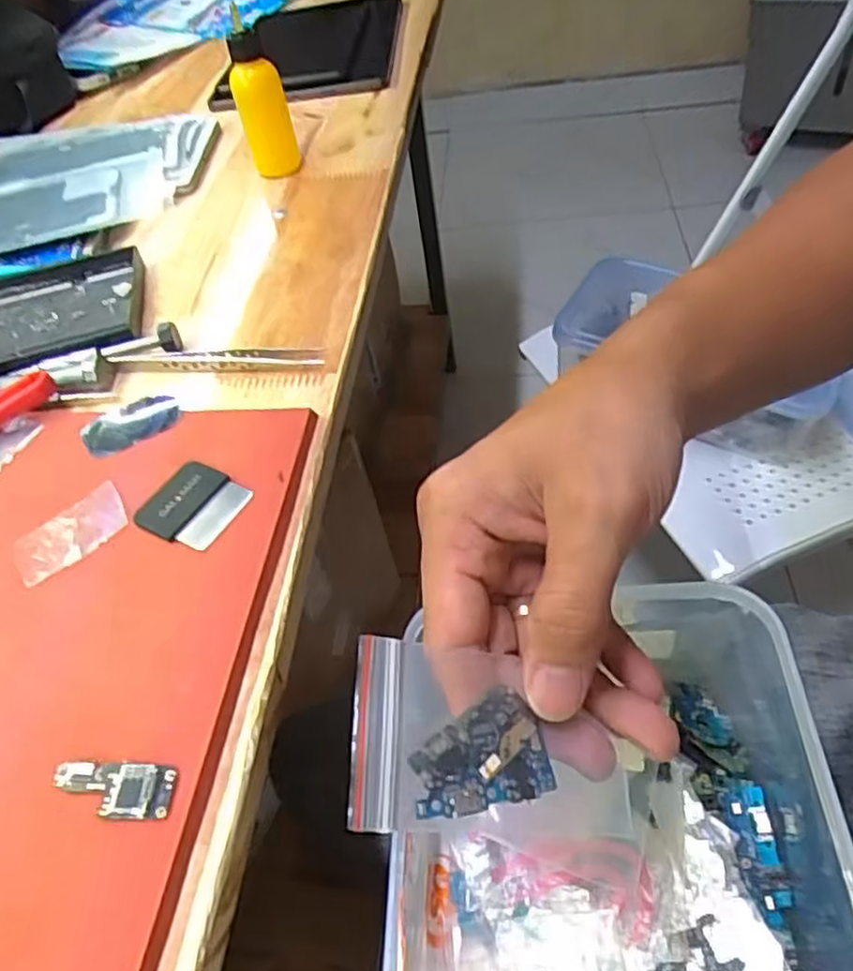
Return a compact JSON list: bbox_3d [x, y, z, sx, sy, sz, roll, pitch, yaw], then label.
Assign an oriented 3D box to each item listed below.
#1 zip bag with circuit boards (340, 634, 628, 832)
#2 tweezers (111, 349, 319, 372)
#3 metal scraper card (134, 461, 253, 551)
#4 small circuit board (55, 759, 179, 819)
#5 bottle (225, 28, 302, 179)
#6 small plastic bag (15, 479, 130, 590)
[{"bbox_3d":[0.020,0.073,0.199,0.084,0.004,0.049,11,61,-18],"label":"zip bag with circuit boards"},{"bbox_3d":[-0.115,-0.068,0.376,0.116,0.007,0.011,-1,50,4],"label":"tweezers"},{"bbox_3d":[-0.103,0.009,0.306,0.042,0.004,0.039,22,55,21],"label":"metal scraper card"},{"bbox_3d":[-0.103,0.099,0.227,0.041,0.005,0.018,0,50,4],"label":"small circuit board"},{"bbox_3d":[-0.118,-0.271,0.504,0.035,0.101,0.029,-19,49,-6],"label":"bottle"},{"bbox_3d":[-0.155,0.020,0.303,0.048,0.004,0.031,-32,55,-21],"label":"small plastic bag"}]

